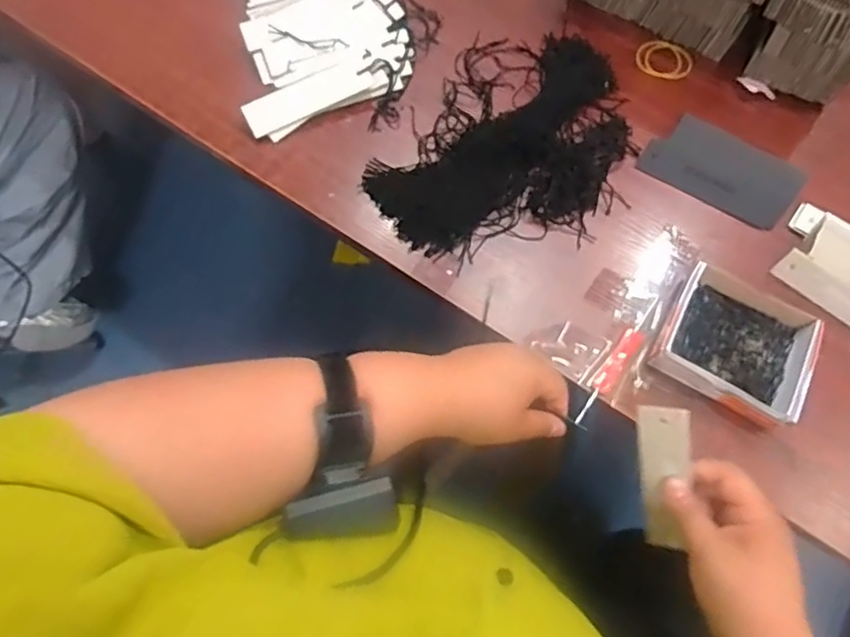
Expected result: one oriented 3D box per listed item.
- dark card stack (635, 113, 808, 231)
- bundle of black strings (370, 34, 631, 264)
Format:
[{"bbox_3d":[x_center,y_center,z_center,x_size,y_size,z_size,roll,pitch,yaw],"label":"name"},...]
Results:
[{"bbox_3d":[0.284,-0.143,0.570,0.138,0.007,0.067,31,94,9],"label":"dark card stack"},{"bbox_3d":[0.089,-0.175,0.580,0.190,0.025,0.297,31,69,10],"label":"bundle of black strings"}]

